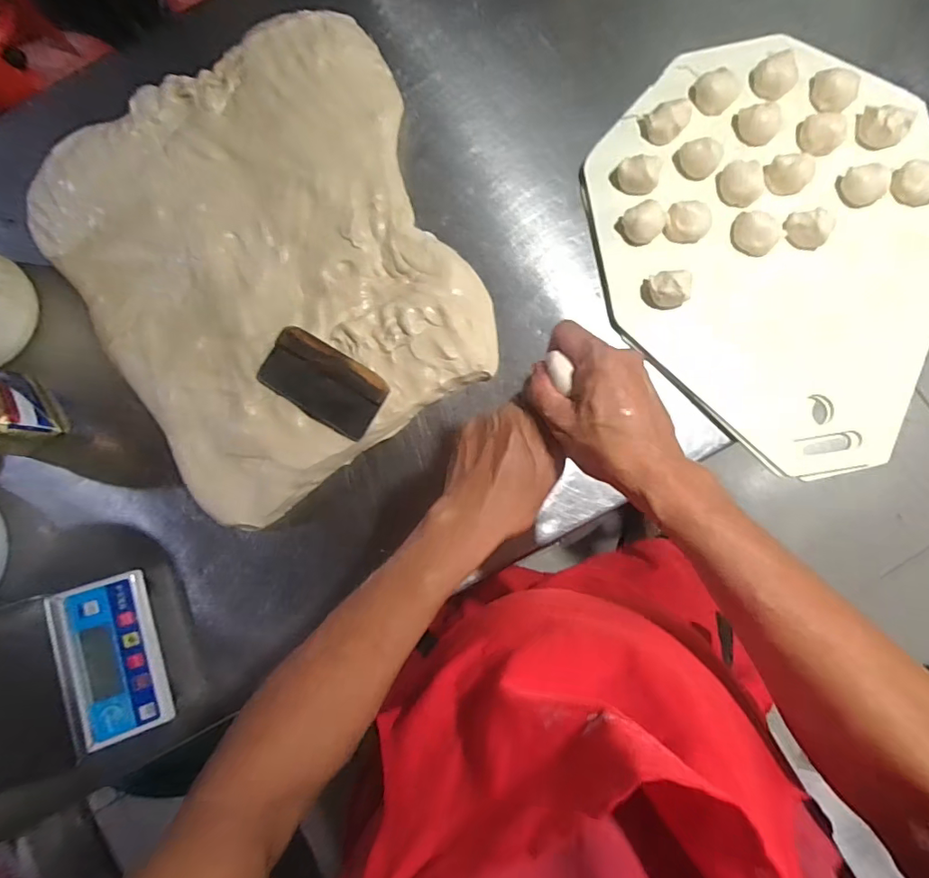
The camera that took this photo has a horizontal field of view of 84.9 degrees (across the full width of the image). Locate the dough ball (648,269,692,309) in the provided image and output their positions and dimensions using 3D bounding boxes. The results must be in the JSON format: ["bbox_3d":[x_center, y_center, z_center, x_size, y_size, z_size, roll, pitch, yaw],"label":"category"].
[{"bbox_3d":[0.231,-0.171,0.585,0.042,0.050,0.032,6,85,5],"label":"dough ball"}]

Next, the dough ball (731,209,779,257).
[{"bbox_3d":[0.335,-0.238,0.585,0.046,0.029,0.043,0,85,4],"label":"dough ball"}]

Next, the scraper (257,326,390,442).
[{"bbox_3d":[-0.164,-0.065,0.593,0.143,0.030,0.080,33,88,7],"label":"scraper"}]

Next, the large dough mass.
[{"bbox_3d":[-0.227,-0.221,0.628,0.466,0.056,0.519,-33,83,1],"label":"large dough mass"}]

